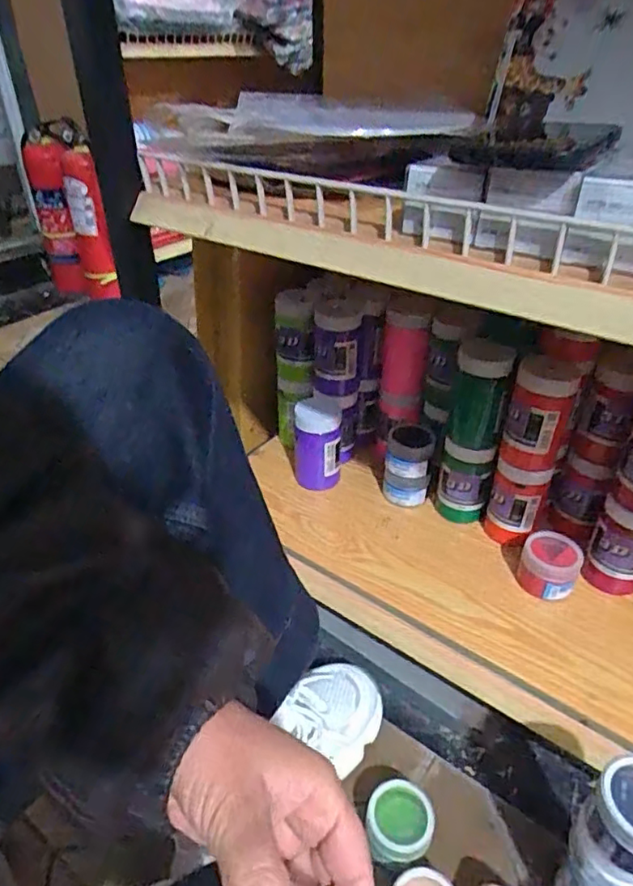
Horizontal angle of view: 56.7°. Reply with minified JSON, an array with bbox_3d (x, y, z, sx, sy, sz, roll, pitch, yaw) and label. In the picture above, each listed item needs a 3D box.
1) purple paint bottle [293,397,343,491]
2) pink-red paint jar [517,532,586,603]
[{"bbox_3d":[0.002,0.002,0.802,0.060,0.116,0.059,4,35,7],"label":"purple paint bottle"},{"bbox_3d":[0.260,0.139,0.657,0.061,0.054,0.058,-1,35,0],"label":"pink-red paint jar"}]

